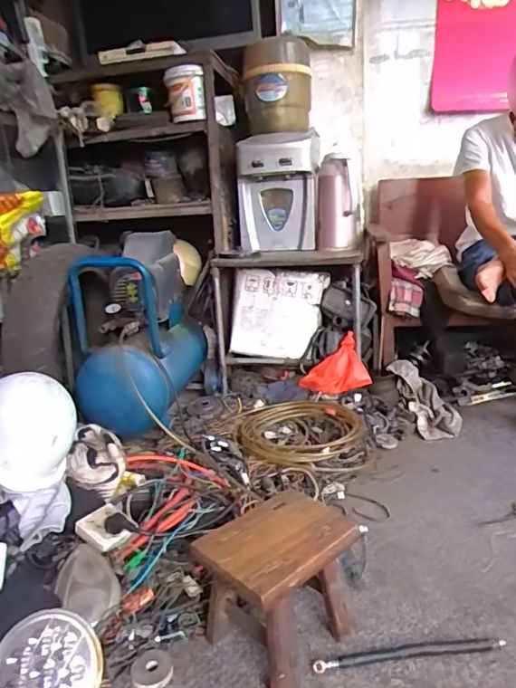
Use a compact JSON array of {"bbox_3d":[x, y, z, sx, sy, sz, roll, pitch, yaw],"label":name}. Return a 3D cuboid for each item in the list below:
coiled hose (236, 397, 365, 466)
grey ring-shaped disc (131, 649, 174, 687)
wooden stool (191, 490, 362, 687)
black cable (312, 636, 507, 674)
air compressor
[{"bbox_3d":[0.116,0.239,1.435,0.353,0.048,0.387,-3,13,6],"label":"coiled hose"},{"bbox_3d":[-0.167,0.519,0.804,0.064,0.013,0.064,-3,15,1],"label":"grey ring-shaped disc"},{"bbox_3d":[0.042,0.398,0.831,0.223,0.188,0.197,-15,17,-40],"label":"wooden stool"},{"bbox_3d":[0.237,0.488,0.799,0.299,0.018,0.028,-4,16,-5],"label":"black cable"},{"bbox_3d":[-0.388,-0.062,1.730,0.317,0.499,0.632,-3,13,5],"label":"air compressor"}]

